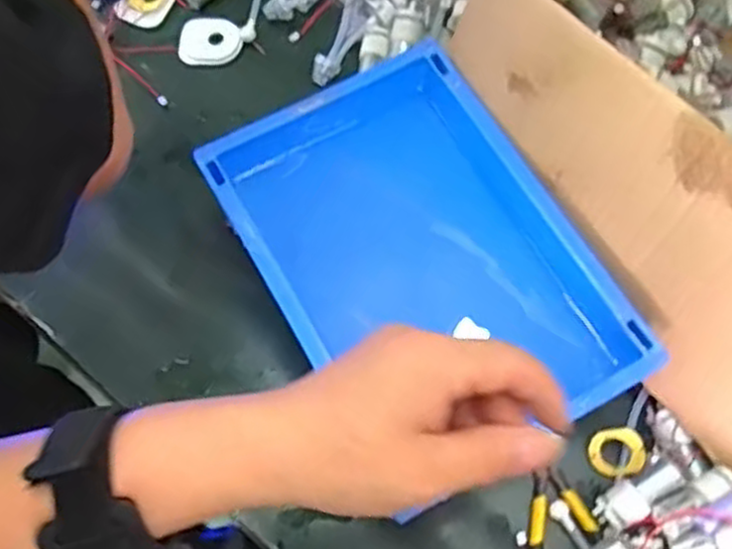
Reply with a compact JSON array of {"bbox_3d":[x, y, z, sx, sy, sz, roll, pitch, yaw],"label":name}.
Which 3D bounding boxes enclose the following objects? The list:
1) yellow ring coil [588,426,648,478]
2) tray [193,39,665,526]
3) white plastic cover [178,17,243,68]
[{"bbox_3d":[0.184,0.130,0.549,0.039,0.007,0.035,-20,68,24],"label":"yellow ring coil"},{"bbox_3d":[0.039,-0.010,0.575,0.214,0.085,0.296,-30,71,-10],"label":"tray"},{"bbox_3d":[-0.145,-0.217,0.698,0.058,0.006,0.049,0,69,1],"label":"white plastic cover"}]

